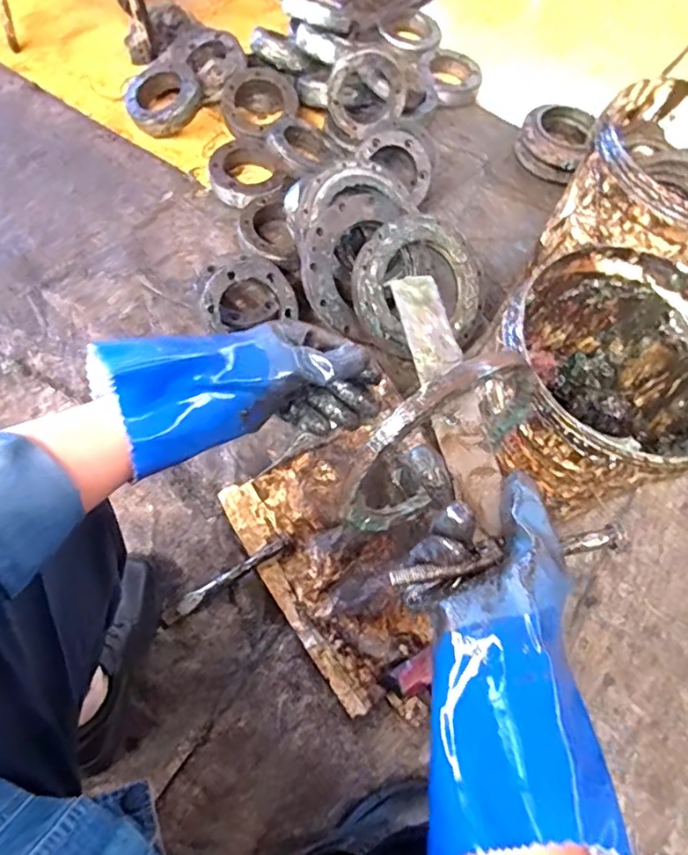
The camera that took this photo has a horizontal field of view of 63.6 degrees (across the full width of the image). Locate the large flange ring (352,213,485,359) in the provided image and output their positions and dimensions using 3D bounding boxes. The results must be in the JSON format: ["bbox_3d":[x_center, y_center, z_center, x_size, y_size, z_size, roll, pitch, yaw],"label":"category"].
[{"bbox_3d":[0.132,-0.252,0.978,0.240,0.025,0.224,-1,95,-16],"label":"large flange ring"}]

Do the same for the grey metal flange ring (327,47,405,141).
[{"bbox_3d":[0.043,-0.687,1.145,0.164,0.151,0.029,-35,38,28],"label":"grey metal flange ring"}]

